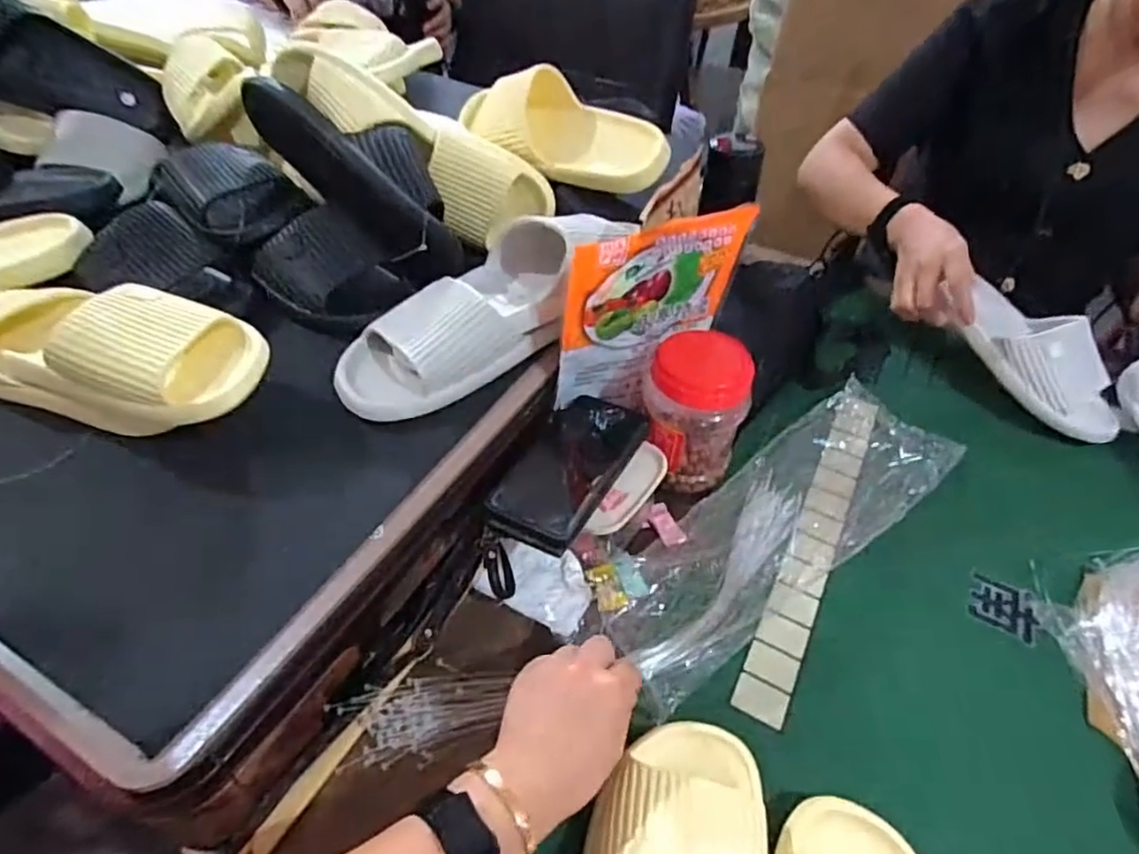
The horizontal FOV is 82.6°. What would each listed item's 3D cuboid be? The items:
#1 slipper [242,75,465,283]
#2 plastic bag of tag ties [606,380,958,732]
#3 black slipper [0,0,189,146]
[{"bbox_3d":[-0.201,-0.239,0.627,0.275,0.094,0.079,40,53,12],"label":"slipper"},{"bbox_3d":[0.200,0.085,0.593,0.424,0.024,0.125,-29,55,-29],"label":"plastic bag of tag ties"},{"bbox_3d":[-0.601,-0.412,0.727,0.282,0.106,0.073,11,36,-39],"label":"black slipper"}]

